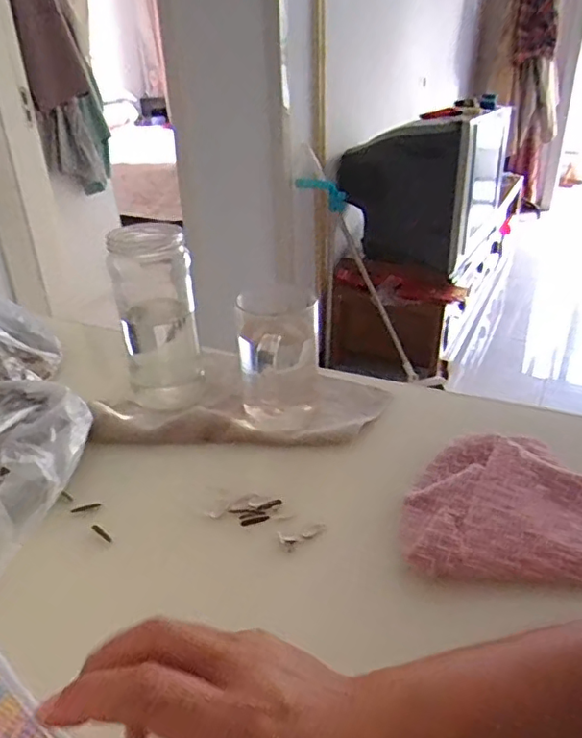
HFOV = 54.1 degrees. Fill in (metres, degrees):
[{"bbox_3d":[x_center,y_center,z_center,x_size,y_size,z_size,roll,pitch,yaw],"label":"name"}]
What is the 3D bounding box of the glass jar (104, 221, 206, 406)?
[{"bbox_3d":[-0.140,-0.059,0.600,0.081,0.184,0.081,-7,30,-13],"label":"glass jar"}]

